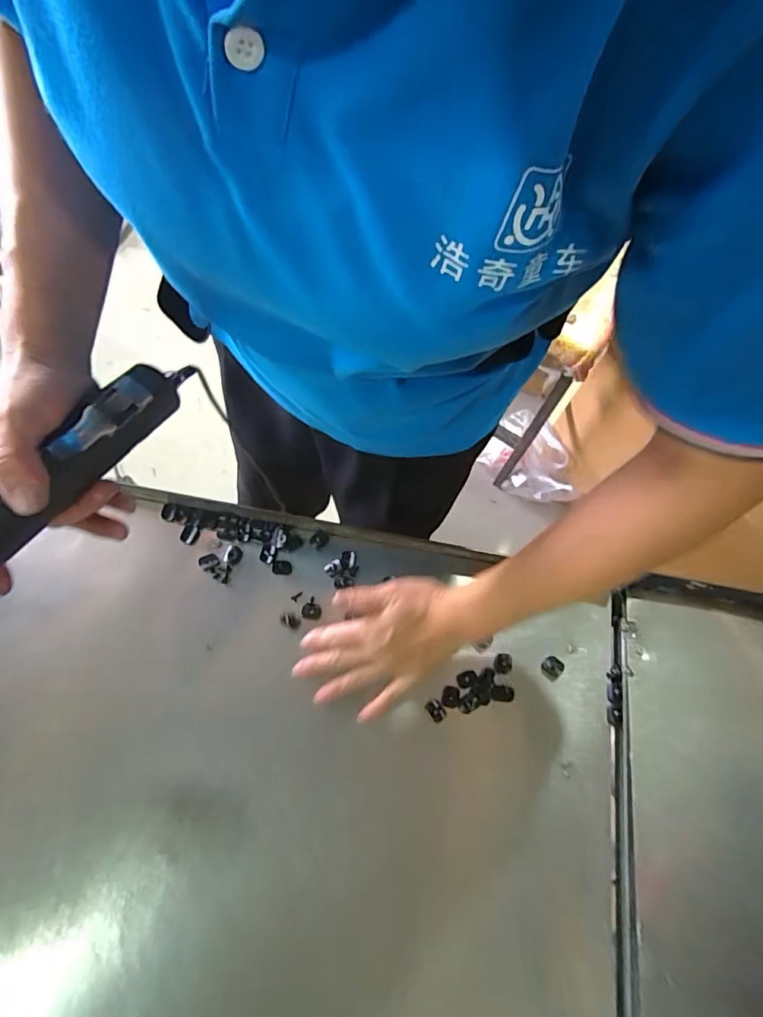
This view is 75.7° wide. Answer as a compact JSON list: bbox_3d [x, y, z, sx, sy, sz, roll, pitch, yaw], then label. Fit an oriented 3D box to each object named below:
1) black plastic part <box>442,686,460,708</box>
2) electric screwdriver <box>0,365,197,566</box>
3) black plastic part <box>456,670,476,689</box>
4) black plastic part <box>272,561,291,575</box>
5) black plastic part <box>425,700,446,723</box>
[{"bbox_3d":[0.066,0.178,0.464,0.014,0.012,0.019,13,69,2],"label":"black plastic part"},{"bbox_3d":[-0.201,-0.012,0.279,0.033,0.041,0.250,28,57,8],"label":"electric screwdriver"},{"bbox_3d":[0.082,0.165,0.472,0.019,0.005,0.015,-12,70,-7],"label":"black plastic part"},{"bbox_3d":[-0.101,0.060,0.497,0.020,0.005,0.015,1,69,-2],"label":"black plastic part"},{"bbox_3d":[0.051,0.190,0.460,0.013,0.015,0.020,-33,74,-14],"label":"black plastic part"}]

